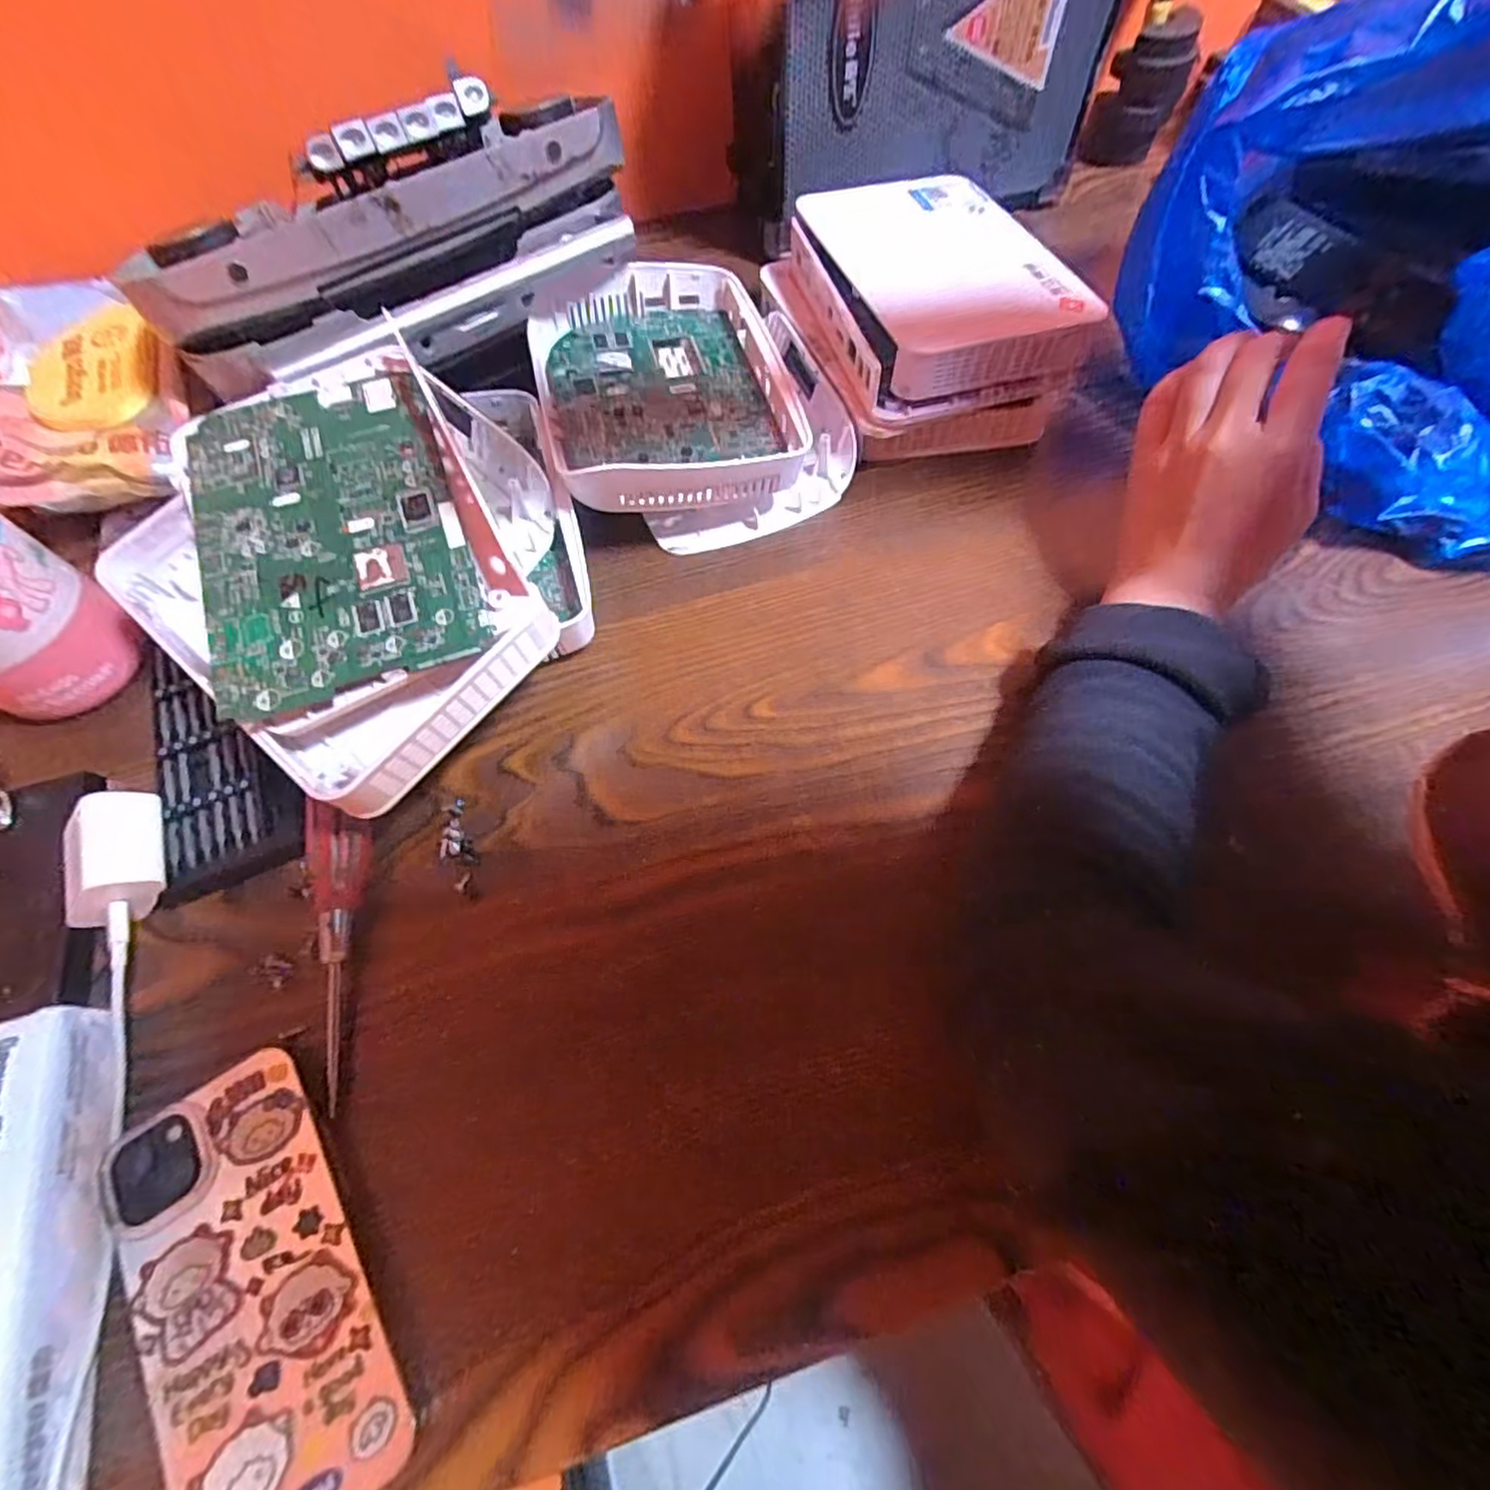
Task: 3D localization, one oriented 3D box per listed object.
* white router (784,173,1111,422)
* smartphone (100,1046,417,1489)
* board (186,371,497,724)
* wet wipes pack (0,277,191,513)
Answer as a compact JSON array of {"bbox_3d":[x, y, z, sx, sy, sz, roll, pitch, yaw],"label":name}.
[{"bbox_3d":[0.109,-0.270,0.380,0.124,0.035,0.169,-17,65,-6],"label":"white router"},{"bbox_3d":[-0.171,0.187,0.227,0.068,0.014,0.142,-32,67,-13],"label":"smartphone"},{"bbox_3d":[-0.180,-0.095,0.282,0.103,0.010,0.161,-20,69,-10],"label":"board"},{"bbox_3d":[-0.392,-0.213,0.382,0.099,0.031,0.182,-26,66,-10],"label":"wet wipes pack"}]

